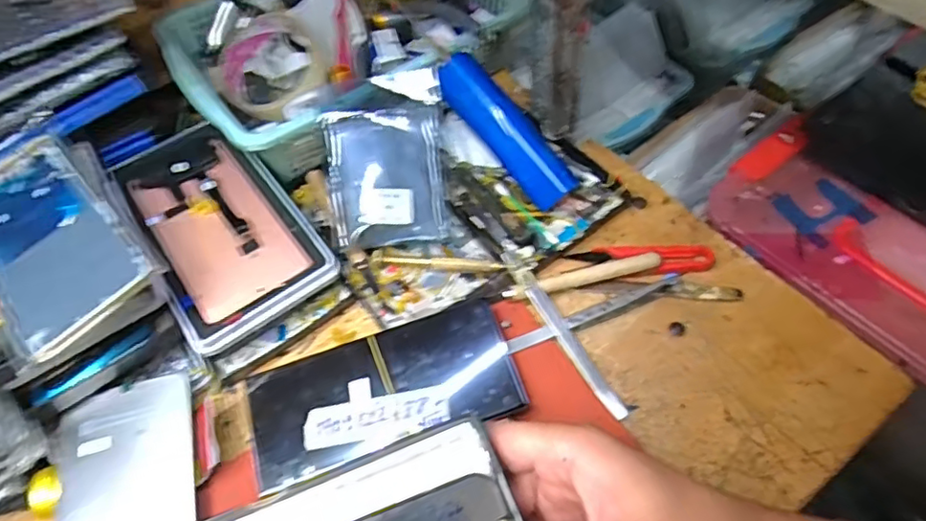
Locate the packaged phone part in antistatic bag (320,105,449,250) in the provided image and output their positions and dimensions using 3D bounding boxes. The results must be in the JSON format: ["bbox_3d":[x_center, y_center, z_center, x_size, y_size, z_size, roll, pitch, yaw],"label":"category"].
[{"bbox_3d":[-0.055,-0.061,0.445,0.082,0.019,0.097,-8,85,-7],"label":"packaged phone part in antistatic bag"}]

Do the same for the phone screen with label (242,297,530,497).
[{"bbox_3d":[-0.050,0.079,0.369,0.161,0.005,0.071,-19,63,-3],"label":"phone screen with label"}]

